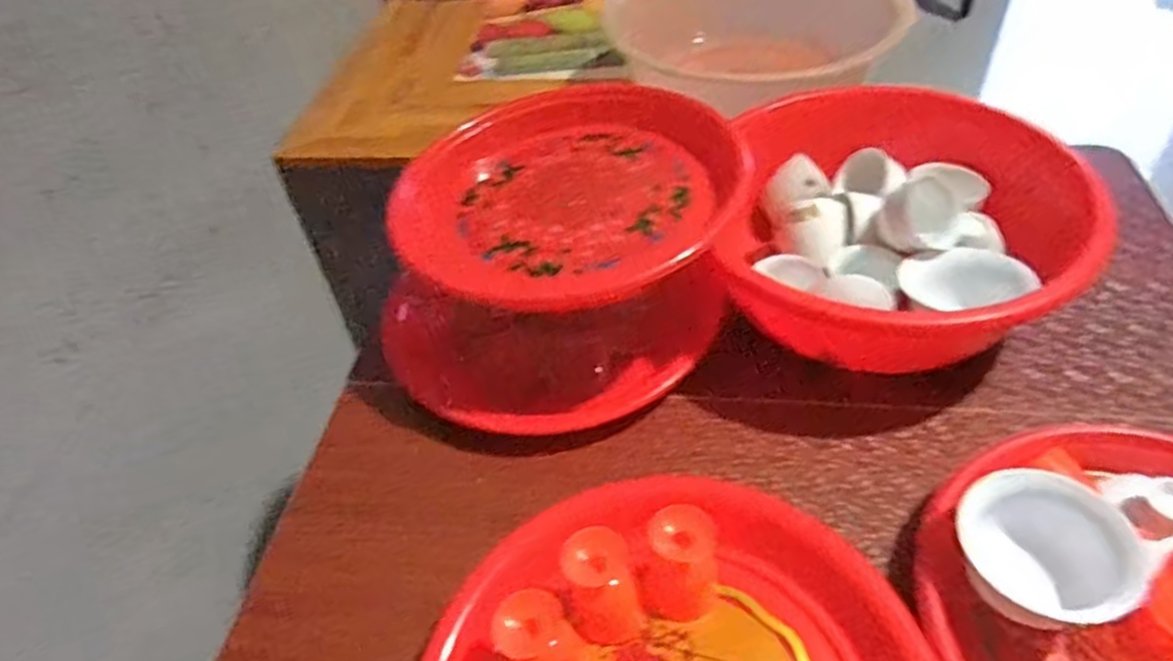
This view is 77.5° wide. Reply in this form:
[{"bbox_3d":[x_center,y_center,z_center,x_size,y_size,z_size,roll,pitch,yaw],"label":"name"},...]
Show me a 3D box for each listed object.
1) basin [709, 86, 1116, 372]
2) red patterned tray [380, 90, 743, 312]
[{"bbox_3d":[0.231,-0.079,0.554,0.250,0.098,0.232,7,48,13],"label":"basin"},{"bbox_3d":[-0.019,-0.124,0.558,0.248,0.034,0.259,-10,46,-3],"label":"red patterned tray"}]

